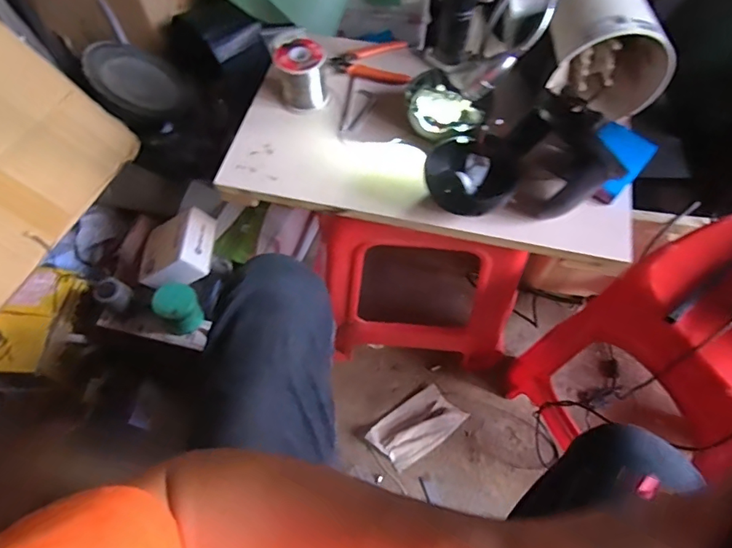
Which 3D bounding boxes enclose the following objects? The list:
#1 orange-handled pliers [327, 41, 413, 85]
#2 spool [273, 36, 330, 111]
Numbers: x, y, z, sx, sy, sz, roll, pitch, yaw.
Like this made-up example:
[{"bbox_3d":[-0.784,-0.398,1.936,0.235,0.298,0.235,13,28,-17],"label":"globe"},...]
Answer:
[{"bbox_3d":[0.009,-0.306,0.683,0.110,0.014,0.076,7,60,6],"label":"orange-handled pliers"},{"bbox_3d":[-0.083,-0.258,0.631,0.059,0.070,0.052,-11,60,-5],"label":"spool"}]

